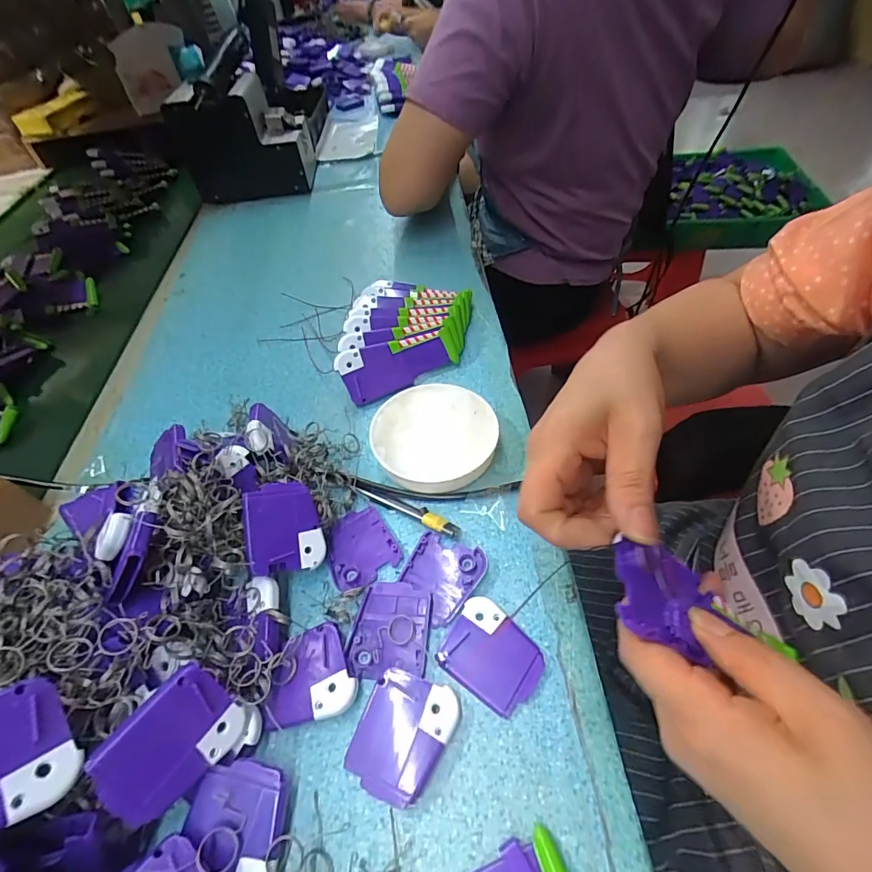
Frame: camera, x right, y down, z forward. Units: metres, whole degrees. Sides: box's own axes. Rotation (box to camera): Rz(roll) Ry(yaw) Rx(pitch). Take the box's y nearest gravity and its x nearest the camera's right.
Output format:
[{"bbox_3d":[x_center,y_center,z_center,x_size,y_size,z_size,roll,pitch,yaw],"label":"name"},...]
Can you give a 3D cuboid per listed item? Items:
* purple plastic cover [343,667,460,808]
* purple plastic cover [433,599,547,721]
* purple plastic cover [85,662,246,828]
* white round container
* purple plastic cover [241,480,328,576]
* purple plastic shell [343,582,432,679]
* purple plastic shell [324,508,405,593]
[{"bbox_3d":[-0.020,0.174,0.258,0.051,0.013,0.061,21,56,21],"label":"purple plastic cover"},{"bbox_3d":[0.036,0.141,0.283,0.062,0.006,0.051,31,60,26],"label":"purple plastic cover"},{"bbox_3d":[-0.136,0.157,0.225,0.010,0.050,0.061,-14,20,43],"label":"purple plastic cover"},{"bbox_3d":[-0.001,0.001,0.383,0.103,0.024,0.104,-3,51,4],"label":"white round container"},{"bbox_3d":[-0.107,0.064,0.311,0.050,0.007,0.061,-4,83,-33],"label":"purple plastic cover"},{"bbox_3d":[-0.031,0.129,0.296,0.052,0.004,0.059,2,52,7],"label":"purple plastic shell"},{"bbox_3d":[-0.059,0.084,0.338,0.051,0.006,0.060,-28,54,-16],"label":"purple plastic shell"}]

